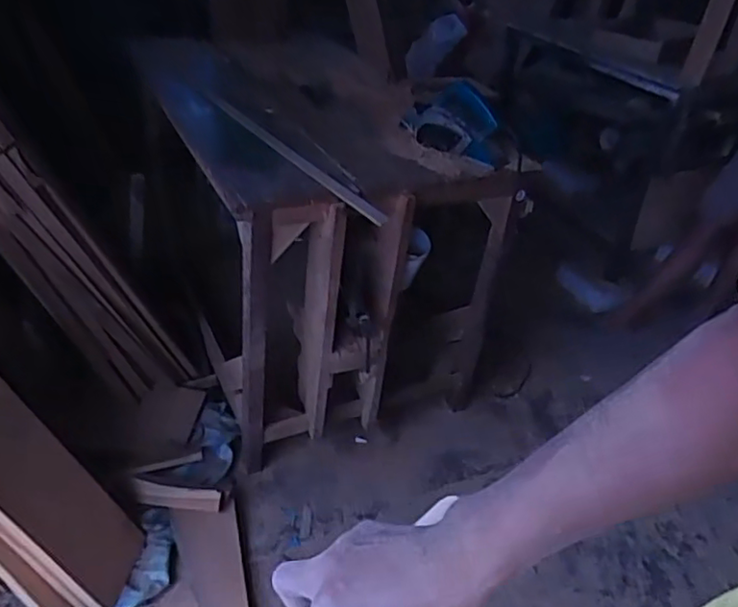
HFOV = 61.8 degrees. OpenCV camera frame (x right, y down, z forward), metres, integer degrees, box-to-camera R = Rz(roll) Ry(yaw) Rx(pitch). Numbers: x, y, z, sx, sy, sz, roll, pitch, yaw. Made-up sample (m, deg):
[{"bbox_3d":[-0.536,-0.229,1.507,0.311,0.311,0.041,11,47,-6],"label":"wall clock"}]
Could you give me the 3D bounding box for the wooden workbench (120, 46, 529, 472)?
[{"bbox_3d":[-0.095,-0.122,1.629,0.748,0.767,0.641,-17,42,-31],"label":"wooden workbench"}]

